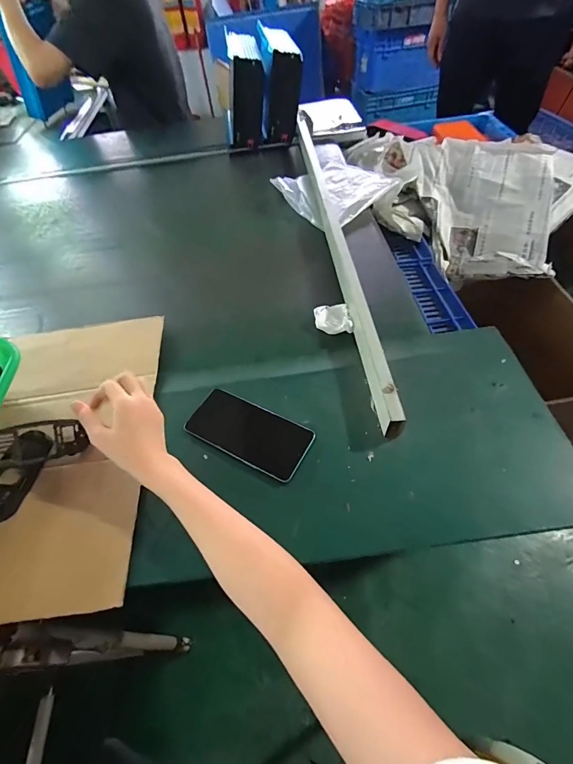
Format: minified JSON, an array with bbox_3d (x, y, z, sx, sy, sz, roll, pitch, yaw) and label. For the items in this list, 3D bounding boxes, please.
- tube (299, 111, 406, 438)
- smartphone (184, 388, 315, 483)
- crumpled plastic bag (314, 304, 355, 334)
[{"bbox_3d":[0.090,-0.342,0.745,0.032,0.056,1.008,-6,52,1],"label":"tube"},{"bbox_3d":[-0.050,0.066,0.479,0.161,0.012,0.077,22,58,21],"label":"smartphone"},{"bbox_3d":[0.074,-0.100,0.587,0.054,0.016,0.055,-9,54,1],"label":"crumpled plastic bag"}]

